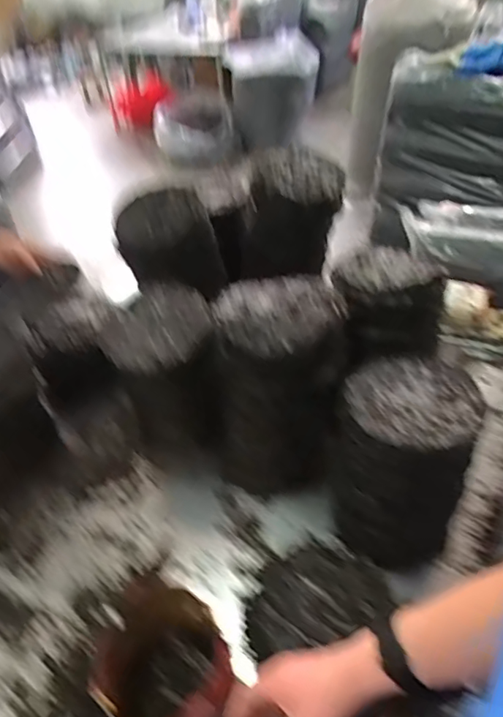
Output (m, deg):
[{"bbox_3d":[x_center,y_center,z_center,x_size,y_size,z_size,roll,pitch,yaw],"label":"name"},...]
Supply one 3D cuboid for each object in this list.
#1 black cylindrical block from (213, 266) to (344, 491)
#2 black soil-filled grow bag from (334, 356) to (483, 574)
[{"bbox_3d":[0.043,0.053,0.938,0.235,0.364,0.198,8,44,14],"label":"black cylindrical block"},{"bbox_3d":[0.233,0.162,0.827,0.185,0.266,0.206,13,46,19],"label":"black soil-filled grow bag"}]

